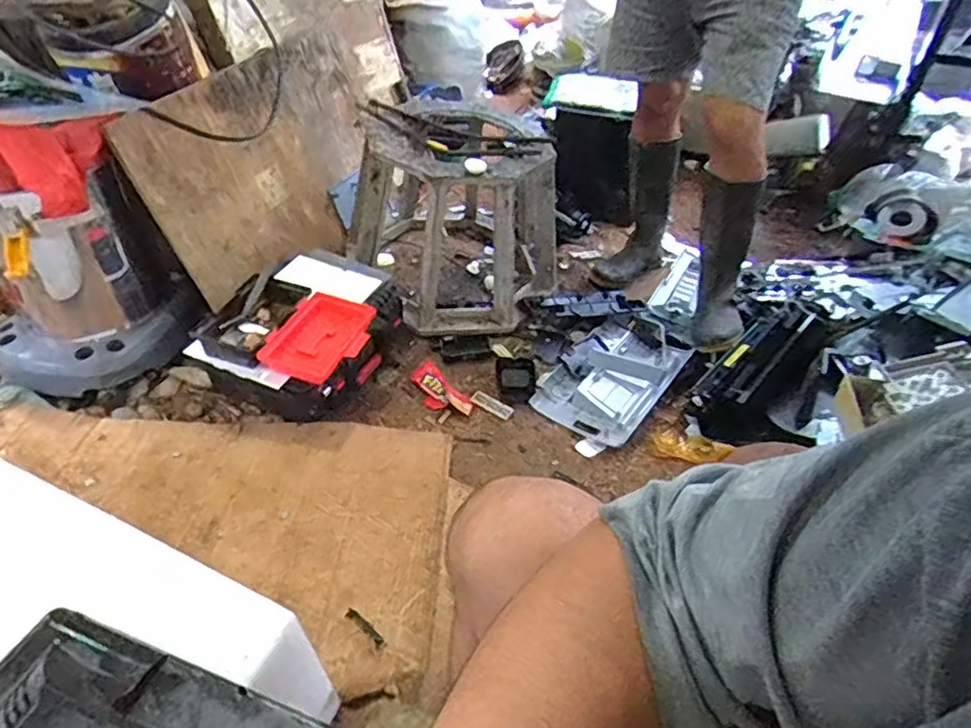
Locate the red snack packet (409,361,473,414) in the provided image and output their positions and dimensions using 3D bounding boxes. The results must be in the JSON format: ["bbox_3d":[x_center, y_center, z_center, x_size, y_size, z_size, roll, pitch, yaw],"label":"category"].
[{"bbox_3d":[-0.092,0.054,1.276,0.146,0.028,0.072,34,49,28],"label":"red snack packet"}]

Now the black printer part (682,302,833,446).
[{"bbox_3d":[0.559,0.005,1.292,0.151,0.107,0.332,37,75,30],"label":"black printer part"}]

